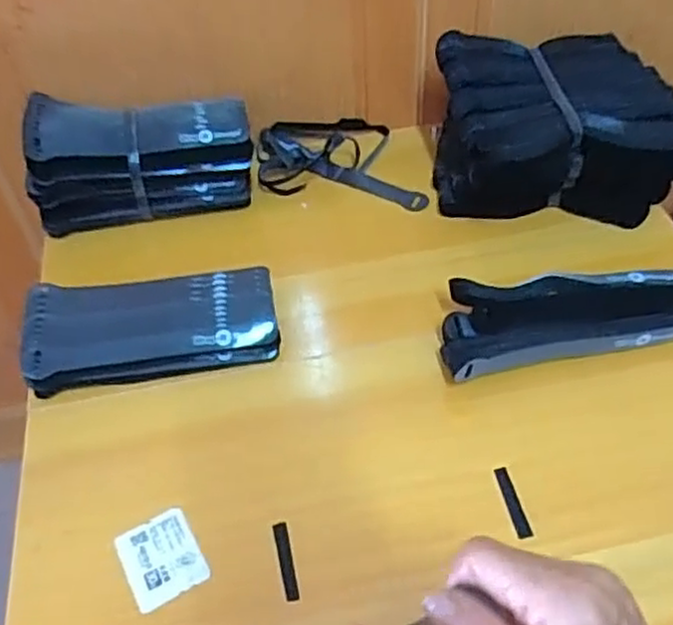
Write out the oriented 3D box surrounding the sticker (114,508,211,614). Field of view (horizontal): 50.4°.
[{"bbox_3d":[-0.118,0.165,0.483,0.049,0.004,0.059,-25,52,-17],"label":"sticker"}]

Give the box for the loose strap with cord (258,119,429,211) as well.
[{"bbox_3d":[-0.002,-0.152,0.733,0.150,0.034,0.141,-14,50,-8],"label":"loose strap with cord"}]

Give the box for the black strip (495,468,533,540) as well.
[{"bbox_3d":[0.123,0.133,0.499,0.010,0.005,0.054,-10,50,-5],"label":"black strip"}]

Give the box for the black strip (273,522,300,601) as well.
[{"bbox_3d":[-0.034,0.166,0.478,0.009,0.004,0.054,-12,50,-6],"label":"black strip"}]

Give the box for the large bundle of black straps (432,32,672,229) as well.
[{"bbox_3d":[0.205,-0.176,0.686,0.213,0.115,0.167,-4,49,1],"label":"large bundle of black straps"}]

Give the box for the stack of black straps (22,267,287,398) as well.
[{"bbox_3d":[-0.151,0.011,0.593,0.200,0.036,0.093,-8,49,-3],"label":"stack of black straps"}]

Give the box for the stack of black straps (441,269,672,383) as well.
[{"bbox_3d":[0.192,0.002,0.581,0.219,0.044,0.074,-11,50,-6],"label":"stack of black straps"}]

